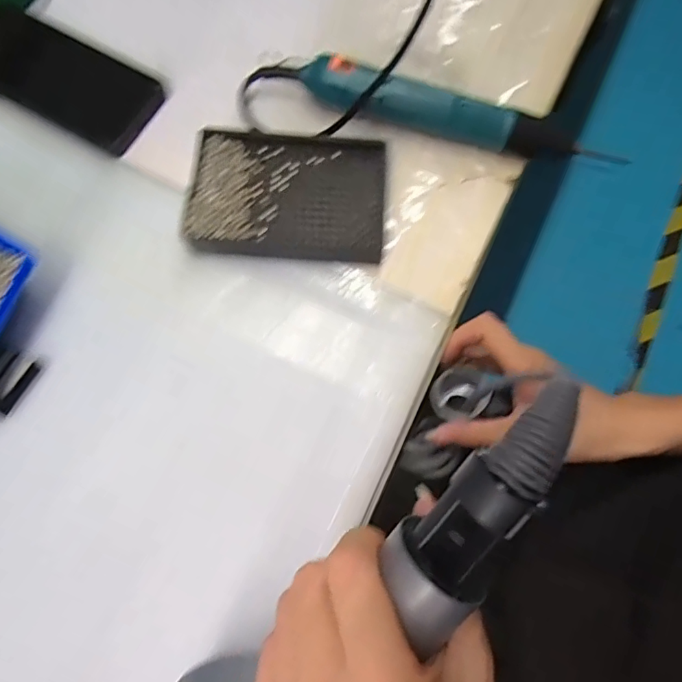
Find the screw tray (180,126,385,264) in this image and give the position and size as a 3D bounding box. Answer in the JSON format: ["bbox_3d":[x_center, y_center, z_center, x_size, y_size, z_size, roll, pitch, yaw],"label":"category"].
[{"bbox_3d":[-0.038,-0.105,0.365,0.136,0.016,0.093,5,73,0],"label":"screw tray"}]

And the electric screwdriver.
[{"bbox_3d":[0.085,-0.166,0.374,0.229,0.031,0.028,14,75,4],"label":"electric screwdriver"}]

